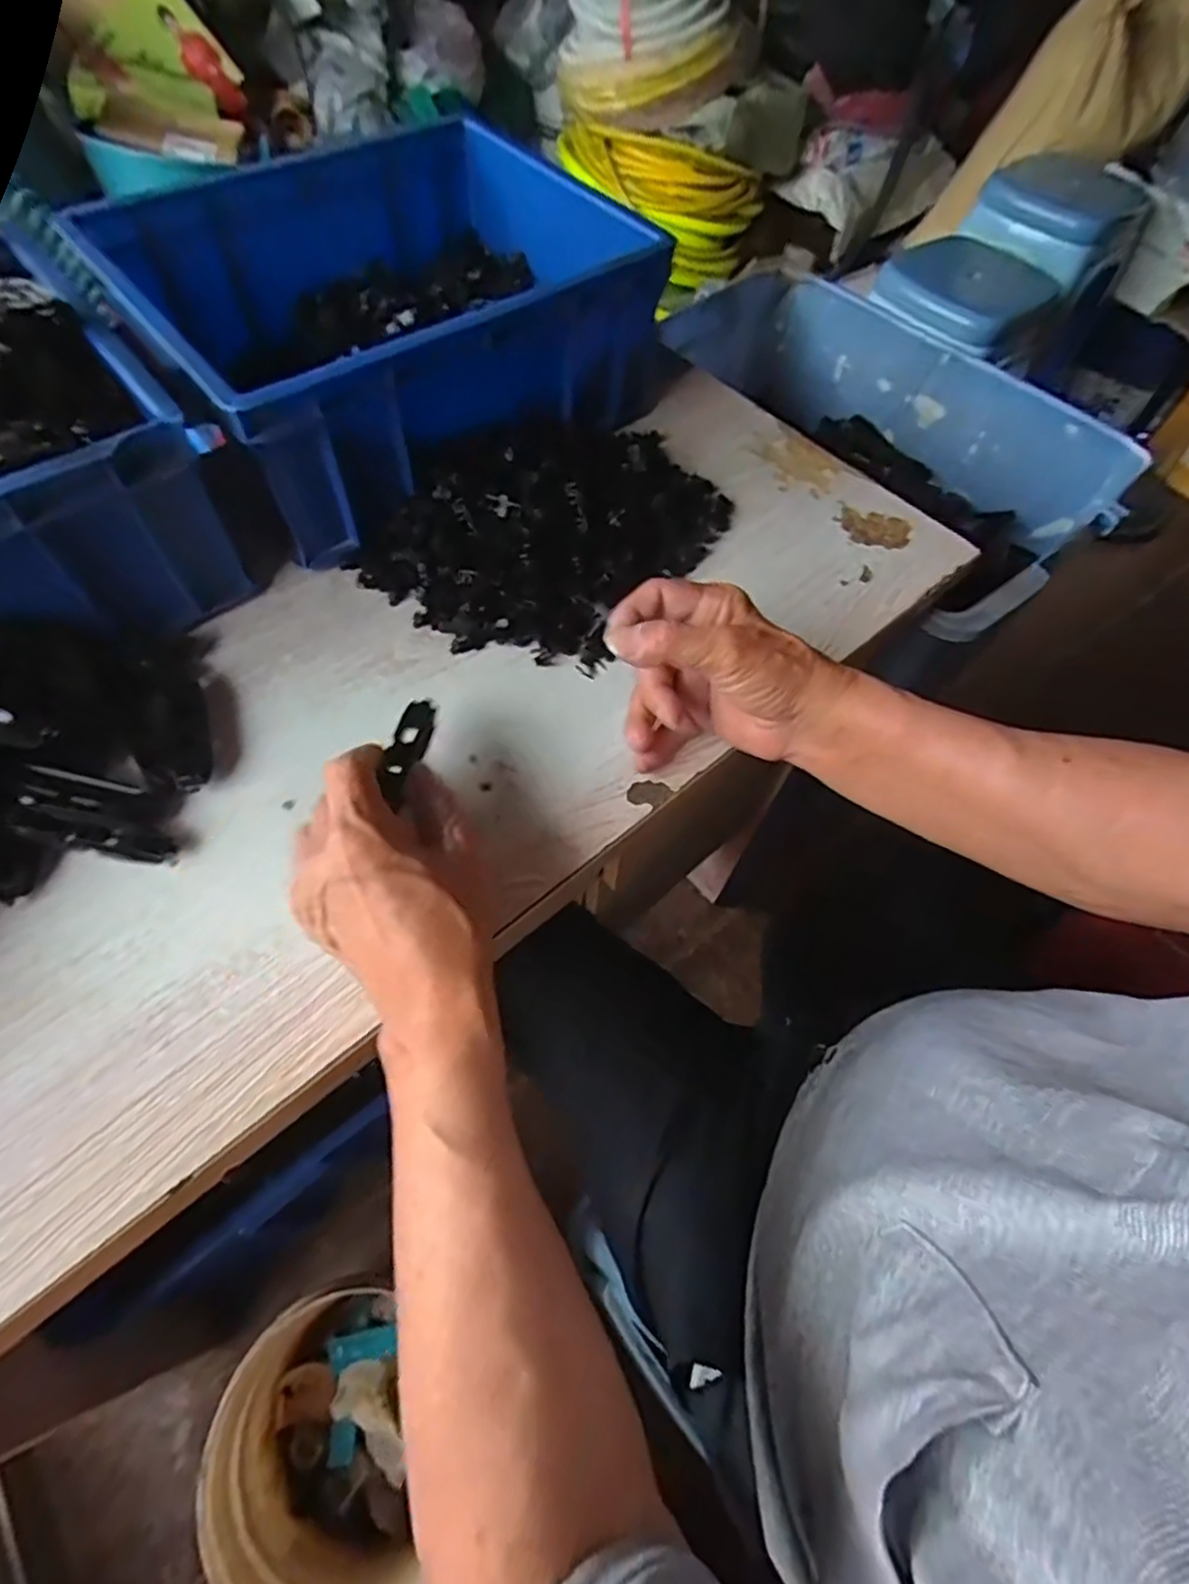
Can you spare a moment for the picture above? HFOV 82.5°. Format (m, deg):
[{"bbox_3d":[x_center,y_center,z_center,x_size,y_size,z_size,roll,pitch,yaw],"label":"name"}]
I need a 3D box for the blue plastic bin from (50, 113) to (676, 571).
[{"bbox_3d":[-0.141,-0.339,0.502,0.329,0.120,0.265,-38,70,-22],"label":"blue plastic bin"}]

